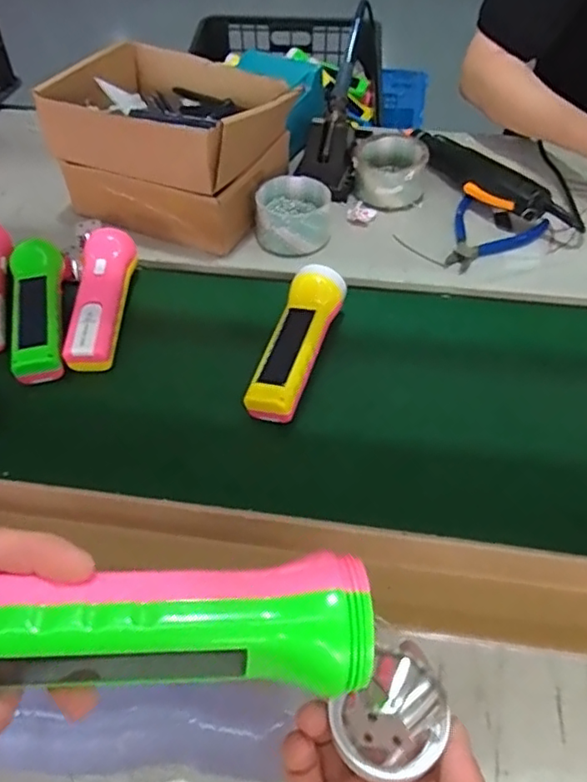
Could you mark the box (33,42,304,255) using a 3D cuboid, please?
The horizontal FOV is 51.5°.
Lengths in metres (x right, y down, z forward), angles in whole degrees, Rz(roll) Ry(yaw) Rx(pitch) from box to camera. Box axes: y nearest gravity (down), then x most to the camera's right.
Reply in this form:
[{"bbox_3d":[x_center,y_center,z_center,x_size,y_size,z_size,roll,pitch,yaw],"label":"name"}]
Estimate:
[{"bbox_3d":[-0.127,-0.288,0.694,0.222,0.141,0.208,21,54,13],"label":"box"}]

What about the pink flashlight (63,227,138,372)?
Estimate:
[{"bbox_3d":[-0.186,-0.096,0.606,0.055,0.043,0.171,-3,52,-1],"label":"pink flashlight"}]

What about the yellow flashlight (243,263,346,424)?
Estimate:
[{"bbox_3d":[0.003,-0.041,0.560,0.054,0.040,0.186,12,54,11],"label":"yellow flashlight"}]

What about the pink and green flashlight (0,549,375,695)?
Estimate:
[{"bbox_3d":[-0.046,0.089,0.226,0.147,0.039,0.041,0,50,-8],"label":"pink and green flashlight"}]

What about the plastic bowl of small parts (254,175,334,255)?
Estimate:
[{"bbox_3d":[0.001,-0.195,0.675,0.080,0.049,0.084,1,52,-1],"label":"plastic bowl of small parts"}]

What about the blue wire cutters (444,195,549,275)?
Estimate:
[{"bbox_3d":[0.213,-0.171,0.678,0.100,0.009,0.129,28,57,19],"label":"blue wire cutters"}]

